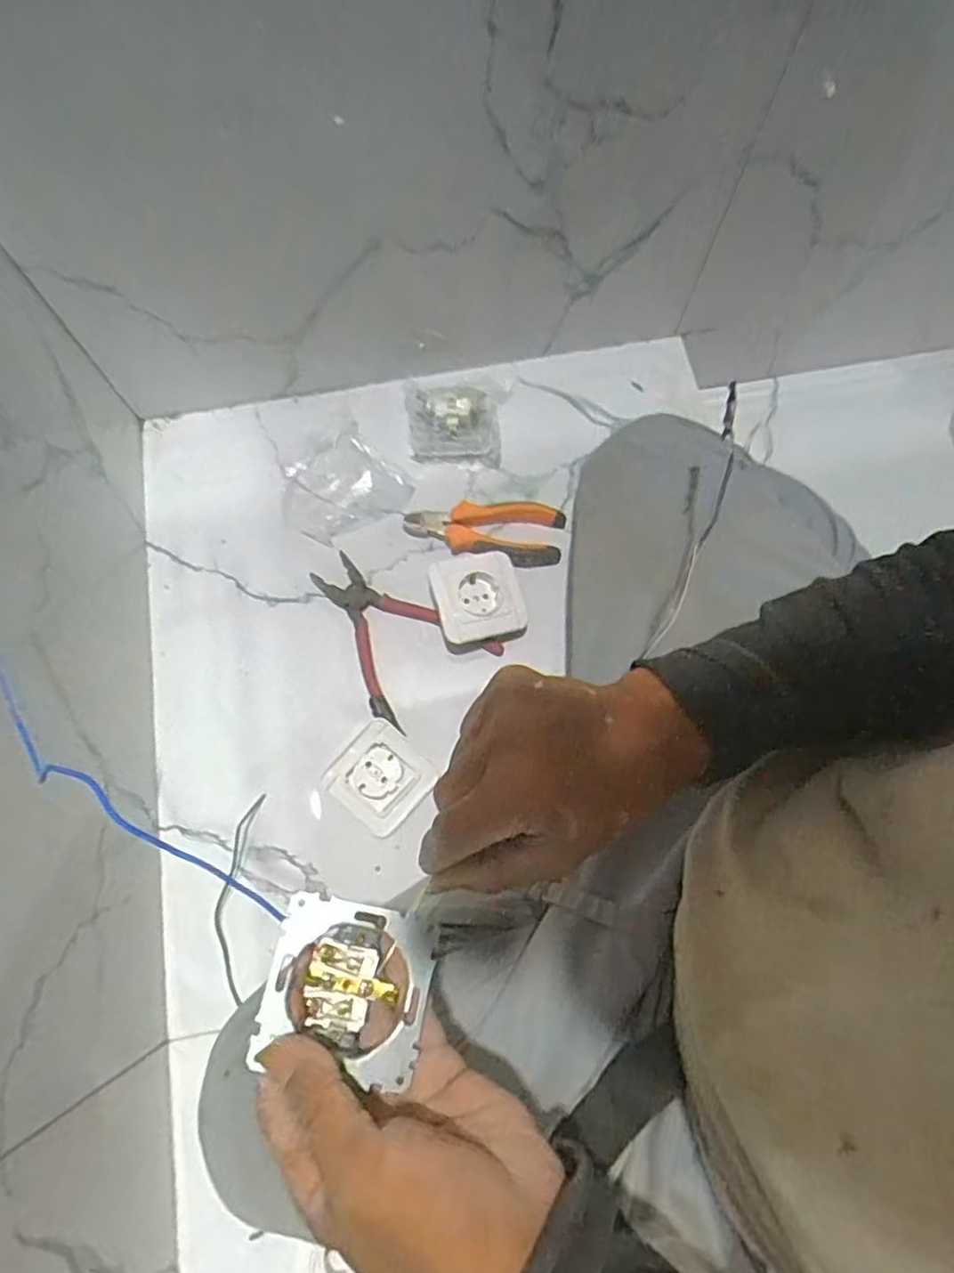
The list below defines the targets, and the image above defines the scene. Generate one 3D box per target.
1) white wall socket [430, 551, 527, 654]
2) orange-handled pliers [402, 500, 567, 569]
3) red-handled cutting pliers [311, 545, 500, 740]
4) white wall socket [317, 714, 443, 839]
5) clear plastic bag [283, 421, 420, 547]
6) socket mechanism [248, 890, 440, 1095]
[{"bbox_3d":[0.000,-0.035,0.610,0.078,0.045,0.087,-14,74,-5],"label":"white wall socket"},{"bbox_3d":[0.007,-0.104,0.639,0.151,0.027,0.064,9,74,2],"label":"orange-handled pliers"},{"bbox_3d":[-0.086,0.009,0.604,0.186,0.019,0.115,30,75,8],"label":"red-handled cutting pliers"},{"bbox_3d":[-0.084,0.123,0.575,0.078,0.020,0.078,39,77,10],"label":"white wall socket"},{"bbox_3d":[-0.139,-0.150,0.656,0.117,0.020,0.100,-32,77,-9],"label":"clear plastic bag"},{"bbox_3d":[-0.060,0.161,0.306,0.070,0.030,0.068,17,67,-9],"label":"socket mechanism"}]

